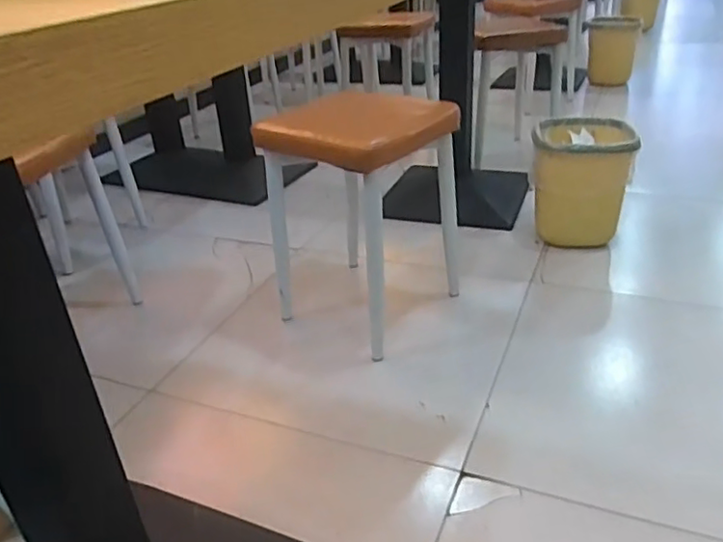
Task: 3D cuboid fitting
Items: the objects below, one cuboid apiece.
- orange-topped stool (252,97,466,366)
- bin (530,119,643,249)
[{"bbox_3d":[0.019,-0.107,1.286,0.306,0.436,0.314,16,35,34],"label":"orange-topped stool"},{"bbox_3d":[0.550,-0.218,1.589,0.227,0.277,0.212,5,30,18],"label":"bin"}]

